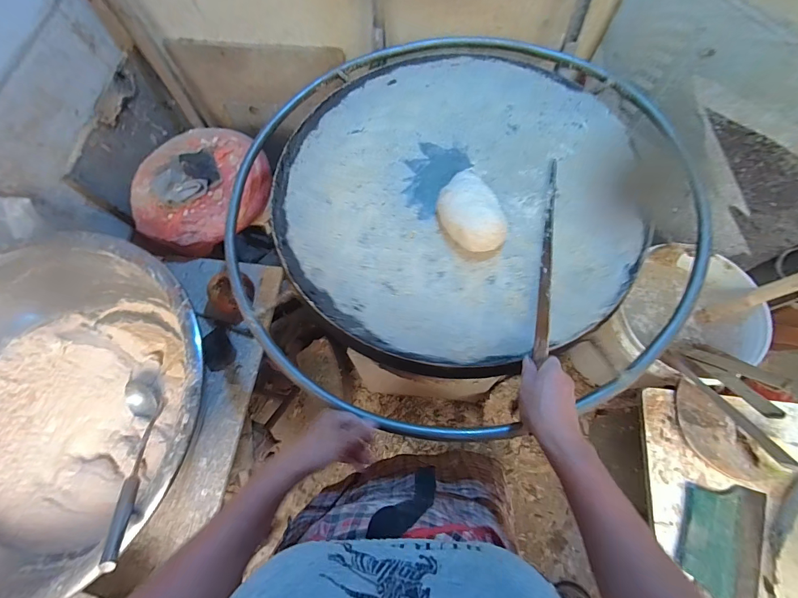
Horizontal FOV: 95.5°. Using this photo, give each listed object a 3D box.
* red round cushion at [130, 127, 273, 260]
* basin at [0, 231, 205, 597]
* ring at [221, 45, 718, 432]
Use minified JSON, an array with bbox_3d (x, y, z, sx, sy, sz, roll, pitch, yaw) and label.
[{"bbox_3d":[-0.468,-0.268,0.860,0.322,0.105,0.295,-1,68,3],"label":"red round cushion"},{"bbox_3d":[-0.609,0.195,0.643,0.582,0.185,0.576,-1,68,3],"label":"basin"},{"bbox_3d":[0.101,-0.204,0.665,0.824,0.050,0.859,-1,68,3],"label":"ring"}]

